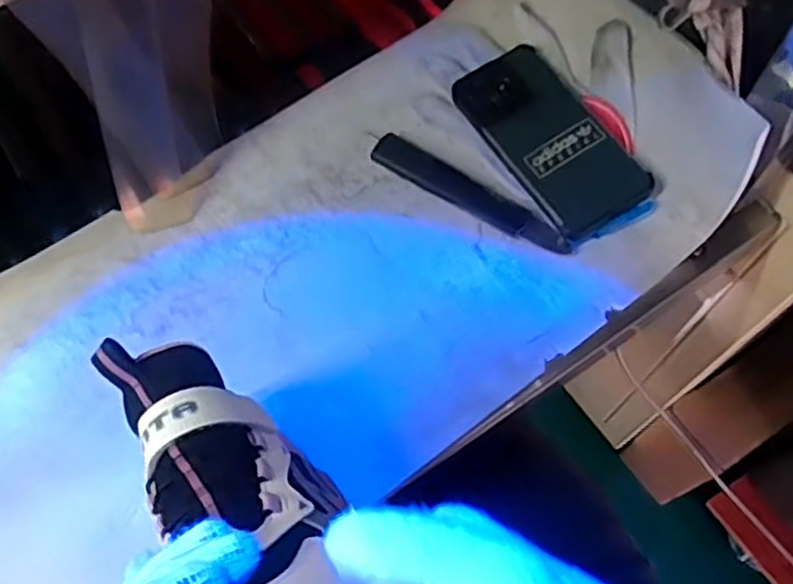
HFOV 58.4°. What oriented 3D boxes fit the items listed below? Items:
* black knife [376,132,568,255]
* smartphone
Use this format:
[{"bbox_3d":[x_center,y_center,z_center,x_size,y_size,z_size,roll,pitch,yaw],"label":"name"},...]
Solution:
[{"bbox_3d":[0.054,-0.072,0.534,0.165,0.010,0.023,32,70,16],"label":"black knife"},{"bbox_3d":[0.117,-0.119,0.545,0.078,0.012,0.160,-32,69,-4],"label":"smartphone"}]

